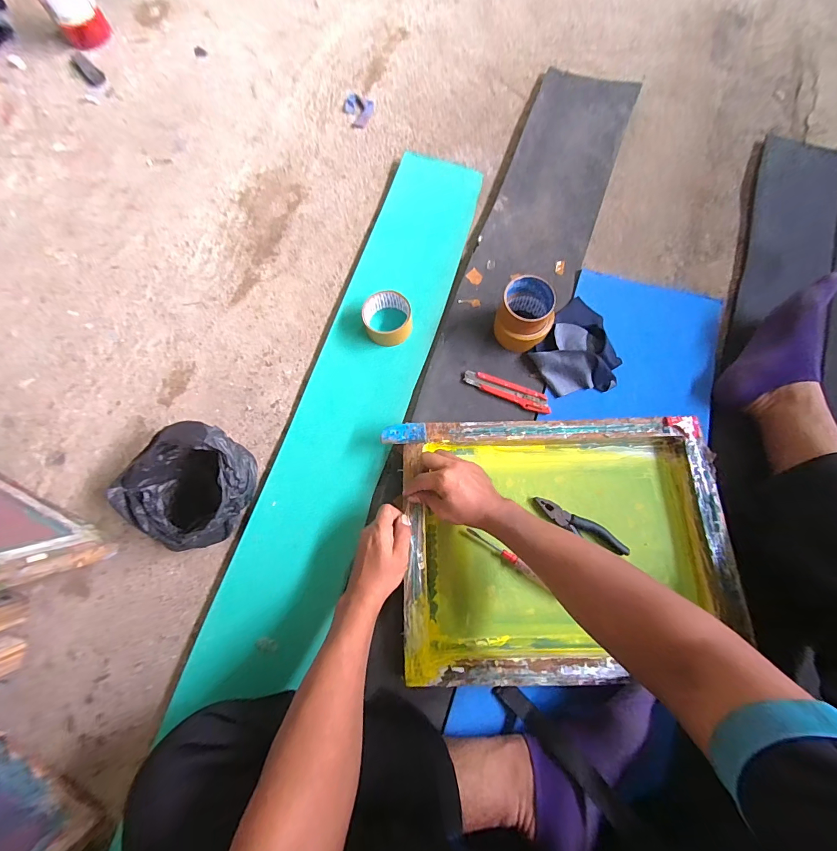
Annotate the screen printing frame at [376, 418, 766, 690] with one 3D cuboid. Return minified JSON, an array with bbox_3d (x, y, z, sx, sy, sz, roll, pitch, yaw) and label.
[{"bbox_3d":[0.202,0.155,0.554,0.457,0.049,0.361,-7,75,0],"label":"screen printing frame"}]

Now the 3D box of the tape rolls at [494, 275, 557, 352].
[{"bbox_3d":[0.179,-0.181,0.631,0.089,0.091,0.089,0,75,2],"label":"tape rolls"}]

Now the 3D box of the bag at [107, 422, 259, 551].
[{"bbox_3d":[-0.331,0.091,0.552,0.183,0.134,0.150,-39,77,-8],"label":"bag"}]

